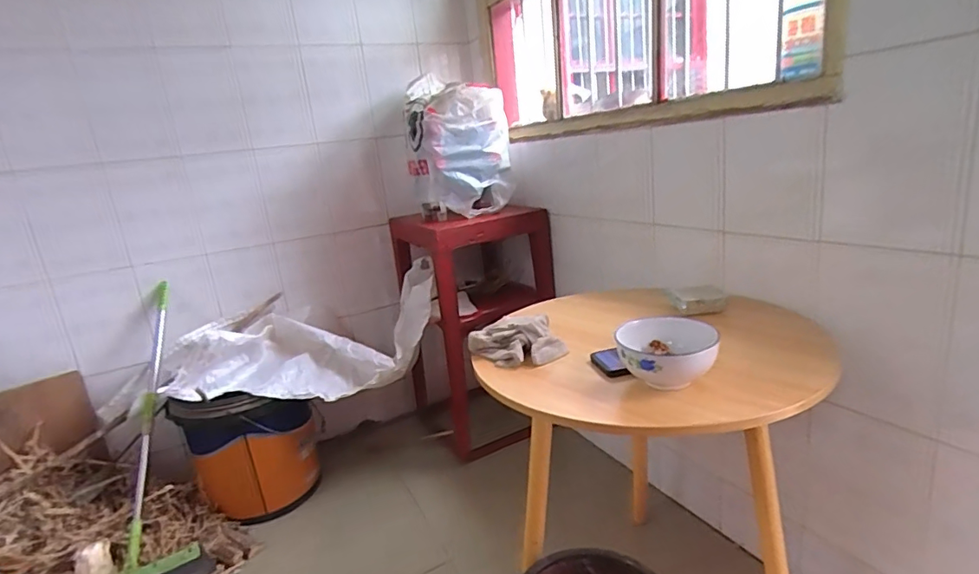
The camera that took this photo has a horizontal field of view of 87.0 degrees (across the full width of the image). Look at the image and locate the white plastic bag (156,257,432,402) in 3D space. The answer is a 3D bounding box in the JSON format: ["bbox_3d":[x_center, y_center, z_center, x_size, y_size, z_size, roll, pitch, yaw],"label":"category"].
[{"bbox_3d":[-0.545,0.166,1.560,0.815,0.242,0.323,-10,15,-15],"label":"white plastic bag"}]

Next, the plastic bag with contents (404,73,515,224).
[{"bbox_3d":[-0.095,-0.429,1.639,0.319,0.382,0.262,-8,15,-6],"label":"plastic bag with contents"}]

